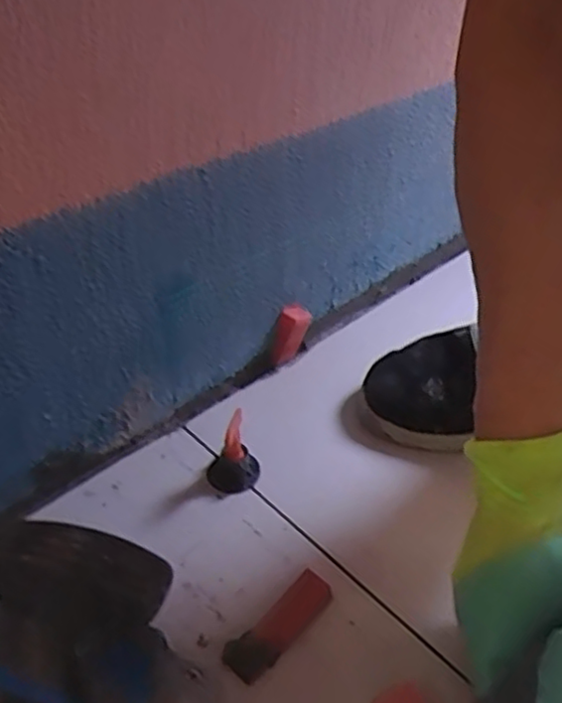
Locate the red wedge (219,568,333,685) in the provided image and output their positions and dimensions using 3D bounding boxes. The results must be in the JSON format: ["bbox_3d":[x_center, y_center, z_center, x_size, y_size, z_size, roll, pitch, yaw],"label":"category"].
[{"bbox_3d":[-0.002,0.149,0.367,0.023,0.012,0.067,33,49,31],"label":"red wedge"}]

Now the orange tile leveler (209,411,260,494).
[{"bbox_3d":[-0.032,0.066,0.441,0.033,0.050,0.031,1,40,-1],"label":"orange tile leveler"}]

